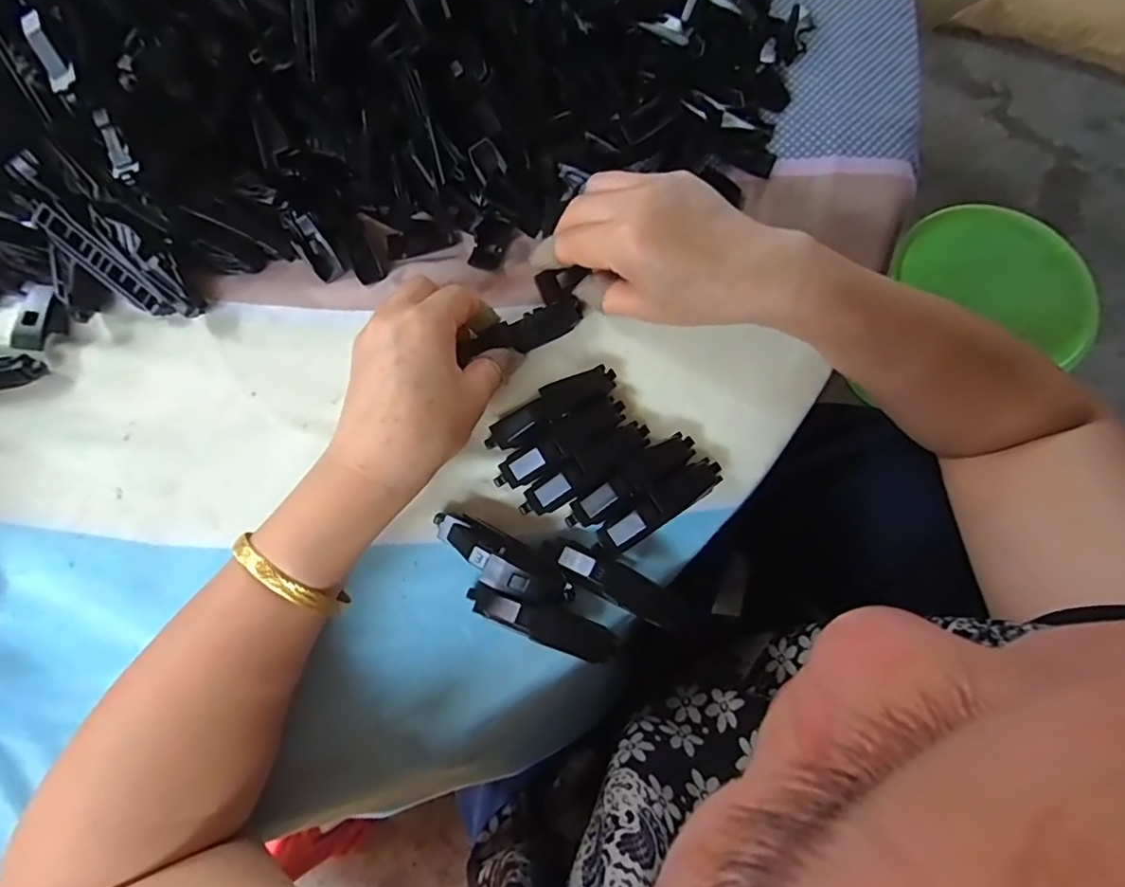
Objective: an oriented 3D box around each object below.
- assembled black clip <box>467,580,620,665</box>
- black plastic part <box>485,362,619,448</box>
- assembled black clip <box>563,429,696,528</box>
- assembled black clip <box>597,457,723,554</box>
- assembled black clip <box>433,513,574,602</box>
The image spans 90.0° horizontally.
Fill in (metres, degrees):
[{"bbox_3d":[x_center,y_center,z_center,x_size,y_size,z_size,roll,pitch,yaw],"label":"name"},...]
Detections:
[{"bbox_3d":[-0.010,0.090,0.287,0.078,0.019,0.021,20,76,3],"label":"assembled black clip"},{"bbox_3d":[-0.005,-0.020,0.316,0.079,0.014,0.021,-31,79,-10],"label":"black plastic part"},{"bbox_3d":[0.038,0.020,0.306,0.080,0.019,0.018,-34,79,-10],"label":"assembled black clip"},{"bbox_3d":[0.054,0.032,0.303,0.075,0.020,0.019,-33,79,-10],"label":"assembled black clip"},{"bbox_3d":[-0.032,0.060,0.290,0.079,0.019,0.026,26,76,5],"label":"assembled black clip"}]

